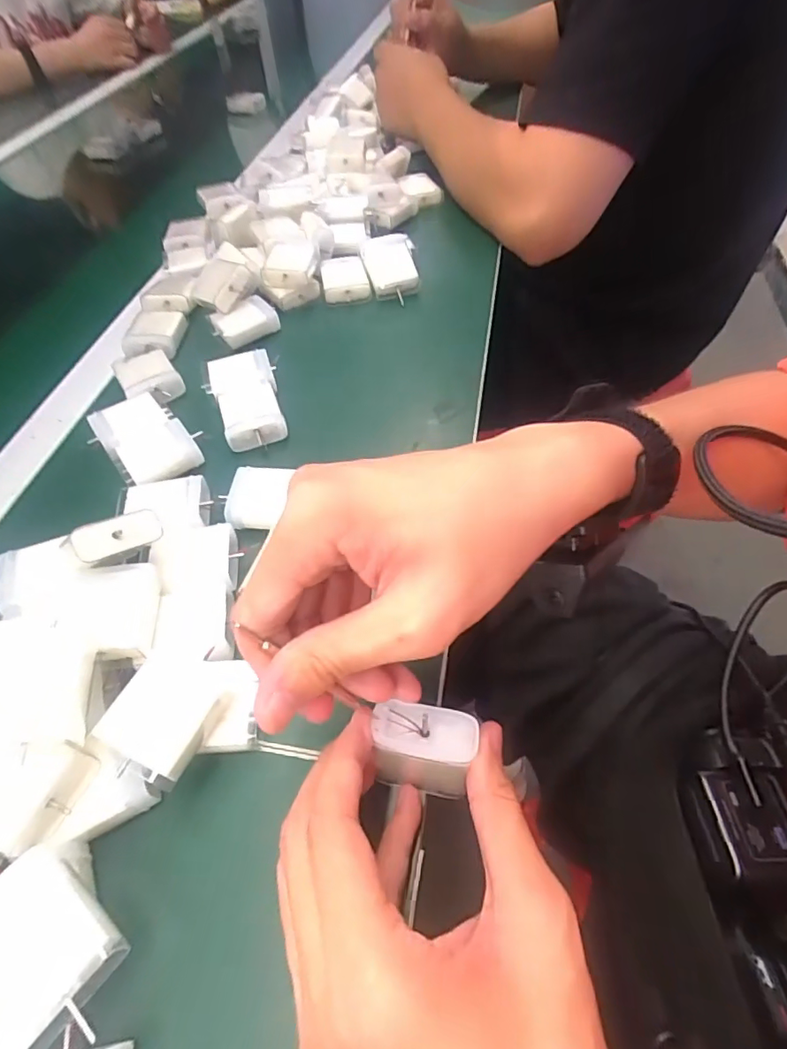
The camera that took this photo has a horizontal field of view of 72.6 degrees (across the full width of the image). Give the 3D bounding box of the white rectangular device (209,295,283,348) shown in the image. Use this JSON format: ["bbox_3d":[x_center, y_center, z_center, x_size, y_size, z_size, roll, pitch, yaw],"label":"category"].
[{"bbox_3d":[-0.127,-0.173,0.457,0.049,0.019,0.037,-32,56,-18],"label":"white rectangular device"}]

